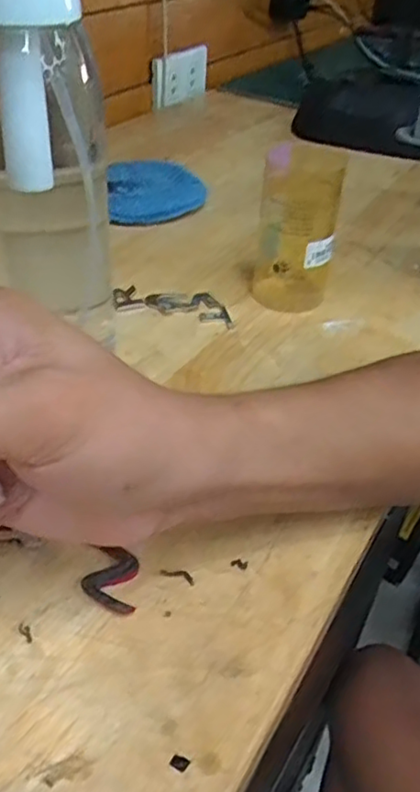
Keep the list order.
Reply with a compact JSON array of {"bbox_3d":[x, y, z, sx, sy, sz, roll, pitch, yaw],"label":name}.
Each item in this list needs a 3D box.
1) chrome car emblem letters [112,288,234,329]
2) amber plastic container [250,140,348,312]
[{"bbox_3d":[-0.024,-0.064,0.434,0.082,0.006,0.033,9,40,6],"label":"chrome car emblem letters"},{"bbox_3d":[0.057,-0.109,0.421,0.052,0.097,0.046,9,40,6],"label":"amber plastic container"}]

